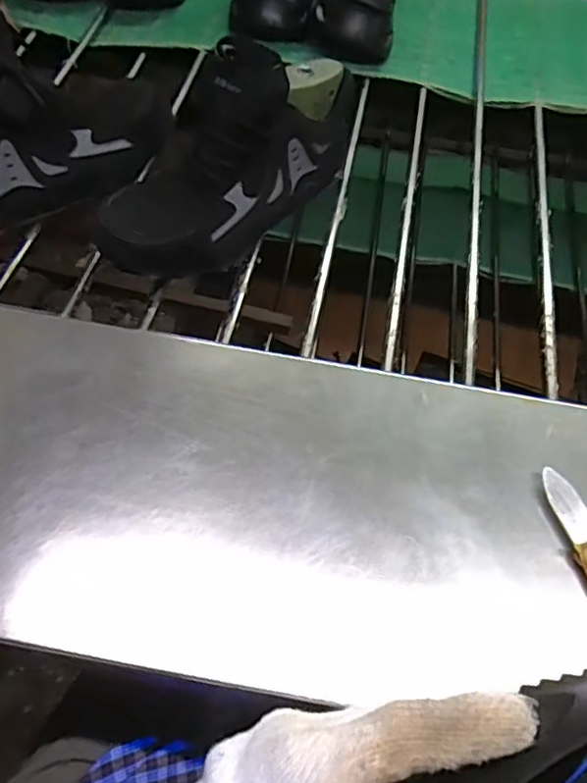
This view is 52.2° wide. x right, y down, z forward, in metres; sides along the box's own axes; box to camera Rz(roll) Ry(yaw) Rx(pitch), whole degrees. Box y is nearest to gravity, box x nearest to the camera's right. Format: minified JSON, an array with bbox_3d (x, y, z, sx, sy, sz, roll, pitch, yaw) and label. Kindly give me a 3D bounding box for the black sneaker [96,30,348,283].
[{"bbox_3d":[-0.053,-0.212,0.523,0.115,0.132,0.263,28,59,14],"label":"black sneaker"}]

